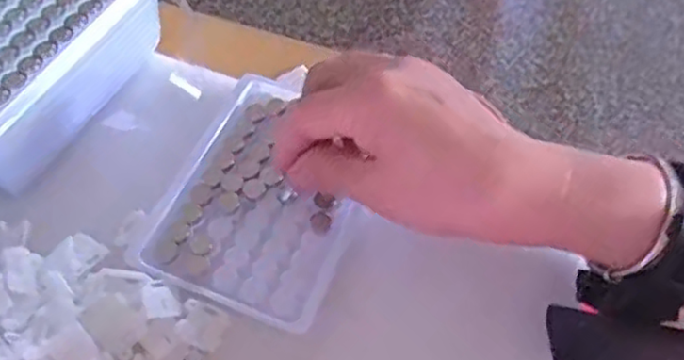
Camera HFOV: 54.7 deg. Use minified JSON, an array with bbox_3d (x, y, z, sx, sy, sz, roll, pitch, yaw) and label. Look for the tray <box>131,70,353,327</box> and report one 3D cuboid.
[{"bbox_3d":[-0.037,0.005,0.337,0.095,0.009,0.127,21,58,11],"label":"tray"}]

